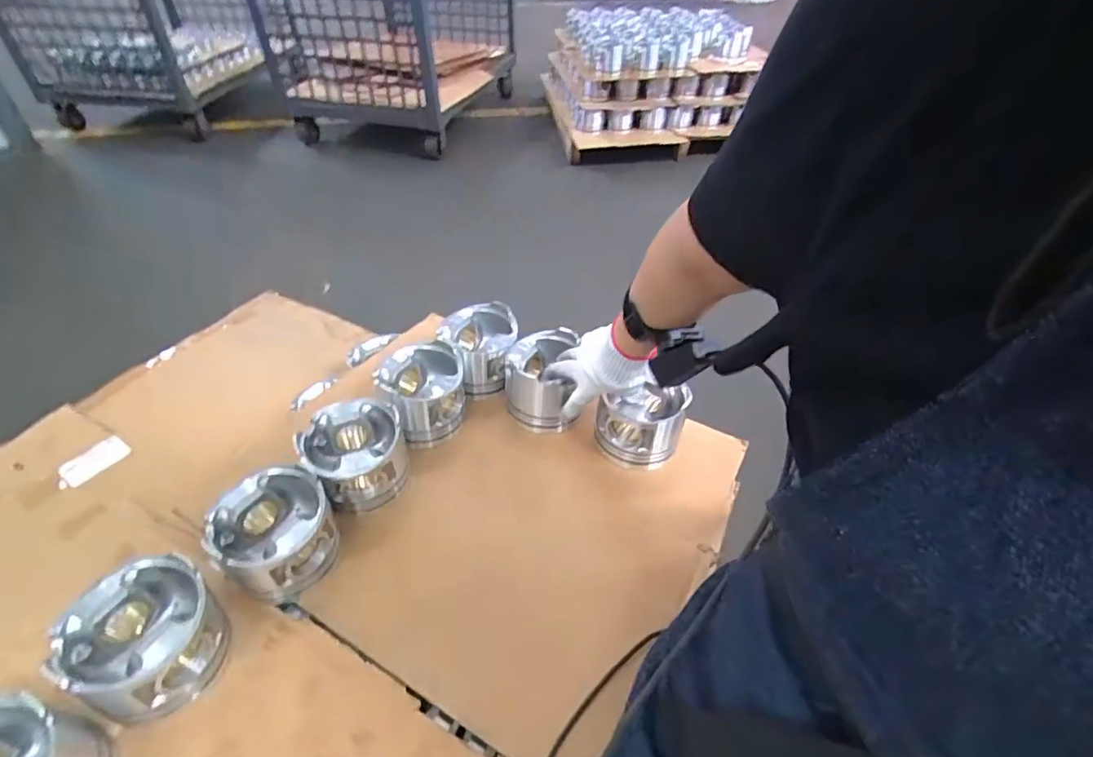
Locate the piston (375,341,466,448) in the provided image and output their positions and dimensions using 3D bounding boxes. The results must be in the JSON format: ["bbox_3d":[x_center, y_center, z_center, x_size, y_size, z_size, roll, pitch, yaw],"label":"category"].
[{"bbox_3d":[-0.167,0.018,0.732,0.108,0.087,0.114,-21,47,-22],"label":"piston"}]

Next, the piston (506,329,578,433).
[{"bbox_3d":[-0.011,0.002,0.747,0.089,0.094,0.104,1,37,0],"label":"piston"}]

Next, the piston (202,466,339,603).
[{"bbox_3d":[-0.278,0.172,0.569,0.096,0.102,0.109,29,45,27],"label":"piston"}]

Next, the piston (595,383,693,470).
[{"bbox_3d":[0.117,0.057,0.692,0.098,0.094,0.096,-5,37,-9],"label":"piston"}]

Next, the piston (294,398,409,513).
[{"bbox_3d":[-0.226,0.091,0.637,0.108,0.084,0.104,1,43,0],"label":"piston"}]

